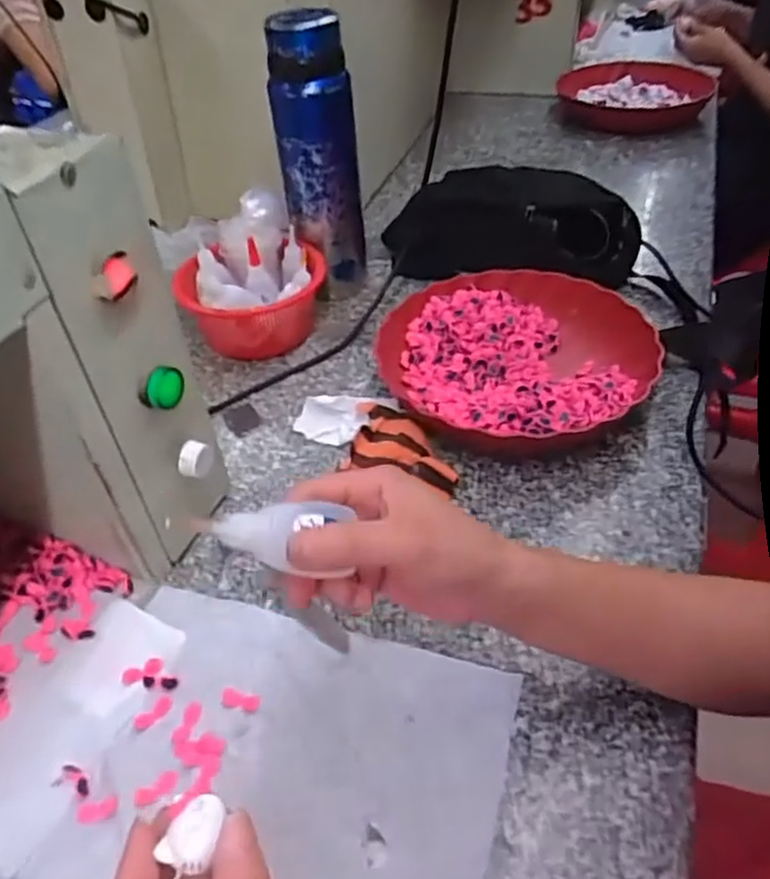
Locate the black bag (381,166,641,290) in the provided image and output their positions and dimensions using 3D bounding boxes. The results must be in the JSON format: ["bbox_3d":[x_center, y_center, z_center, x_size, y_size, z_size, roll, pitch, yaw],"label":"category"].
[{"bbox_3d":[0.137,-0.229,0.771,0.270,0.100,0.102,5,43,10],"label":"black bag"}]

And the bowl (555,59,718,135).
[{"bbox_3d":[0.404,-0.555,1.135,0.239,0.058,0.239,8,45,15],"label":"bowl"}]

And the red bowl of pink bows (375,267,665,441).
[{"bbox_3d":[0.121,-0.078,0.640,0.215,0.048,0.229,-3,42,2],"label":"red bowl of pink bows"}]

